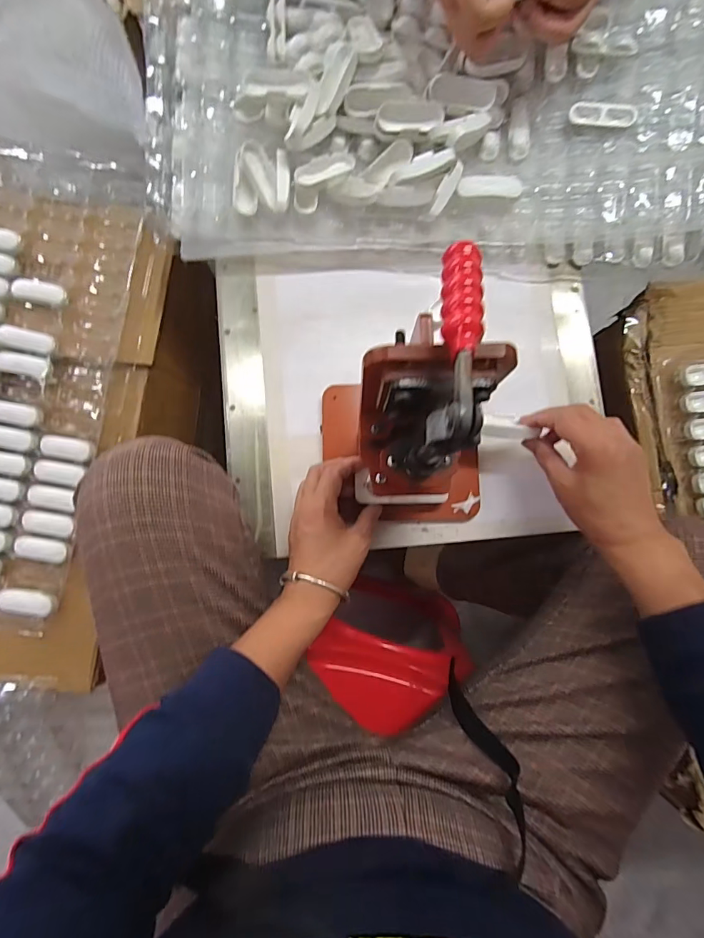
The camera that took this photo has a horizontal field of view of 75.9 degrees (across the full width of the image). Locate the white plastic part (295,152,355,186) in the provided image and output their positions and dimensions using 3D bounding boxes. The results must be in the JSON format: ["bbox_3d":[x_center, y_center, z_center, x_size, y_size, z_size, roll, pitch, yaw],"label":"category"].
[{"bbox_3d":[-0.028,-0.303,0.452,0.063,0.010,0.024,-19,84,-3],"label":"white plastic part"}]

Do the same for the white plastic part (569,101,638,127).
[{"bbox_3d":[0.256,-0.362,0.460,0.063,0.004,0.019,12,103,11],"label":"white plastic part"}]

